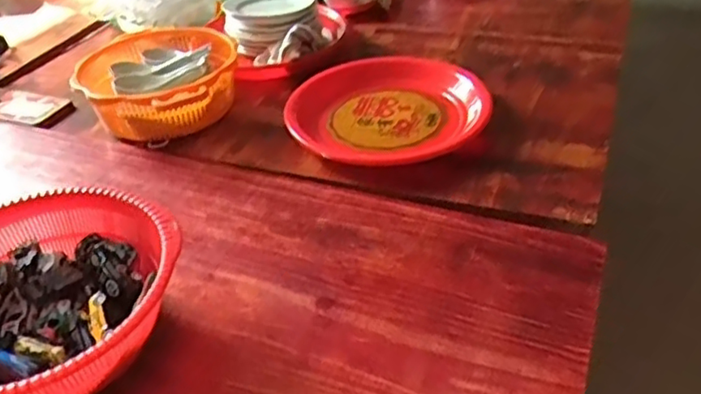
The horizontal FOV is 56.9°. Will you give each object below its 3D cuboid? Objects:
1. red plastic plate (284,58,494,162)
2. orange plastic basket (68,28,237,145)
[{"bbox_3d":[0.048,-0.116,0.830,0.246,0.047,0.176,-5,47,-2],"label":"red plastic plate"},{"bbox_3d":[-0.254,-0.163,0.898,0.232,0.073,0.209,16,43,25],"label":"orange plastic basket"}]

